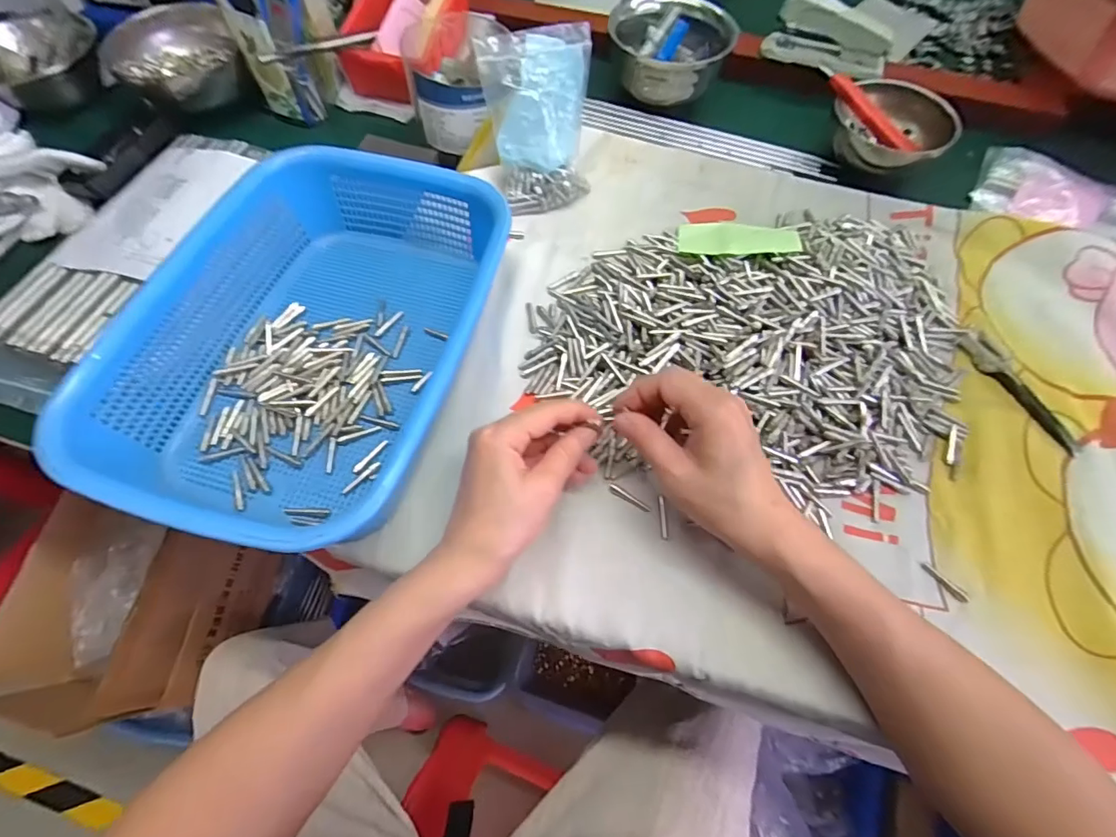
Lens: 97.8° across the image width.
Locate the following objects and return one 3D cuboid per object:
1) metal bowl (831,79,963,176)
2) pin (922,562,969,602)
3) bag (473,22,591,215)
[{"bbox_3d":[0.315,-0.273,0.473,0.102,0.058,0.102,0,63,0],"label":"metal bowl"},{"bbox_3d":[0.239,0.101,0.301,0.007,0.005,0.029,-40,70,-18],"label":"pin"},{"bbox_3d":[-0.014,-0.252,0.419,0.090,0.131,0.037,-18,36,-11],"label":"bag"}]

